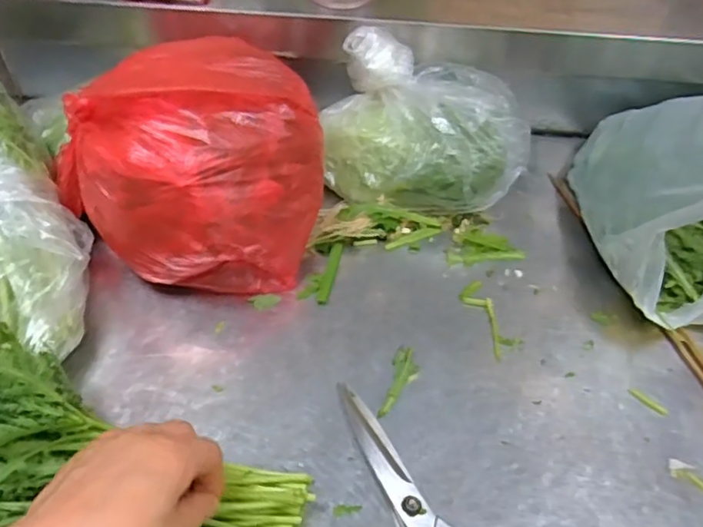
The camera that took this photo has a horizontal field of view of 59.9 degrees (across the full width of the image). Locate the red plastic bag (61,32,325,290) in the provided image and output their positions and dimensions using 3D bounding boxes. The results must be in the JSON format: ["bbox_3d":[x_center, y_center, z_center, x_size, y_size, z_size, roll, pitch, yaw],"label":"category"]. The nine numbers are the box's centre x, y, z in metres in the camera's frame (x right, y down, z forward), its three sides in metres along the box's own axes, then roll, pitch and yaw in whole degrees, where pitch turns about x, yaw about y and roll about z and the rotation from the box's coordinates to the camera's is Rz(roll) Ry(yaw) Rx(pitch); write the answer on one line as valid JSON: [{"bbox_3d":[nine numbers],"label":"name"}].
[{"bbox_3d":[-0.123,-0.076,0.499,0.194,0.149,0.181,-27,57,-24],"label":"red plastic bag"}]

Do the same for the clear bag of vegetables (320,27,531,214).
[{"bbox_3d":[0.066,-0.115,0.563,0.182,0.122,0.112,9,50,4],"label":"clear bag of vegetables"}]

